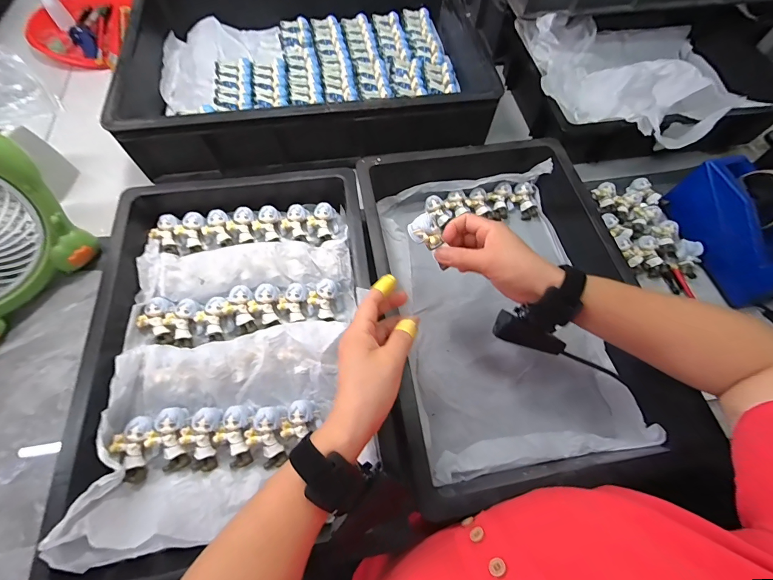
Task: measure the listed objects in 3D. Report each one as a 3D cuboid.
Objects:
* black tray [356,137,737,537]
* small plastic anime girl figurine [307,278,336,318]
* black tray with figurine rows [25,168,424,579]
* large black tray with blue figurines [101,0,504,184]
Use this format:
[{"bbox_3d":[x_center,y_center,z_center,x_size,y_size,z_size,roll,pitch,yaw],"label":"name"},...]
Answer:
[{"bbox_3d":[0.141,0.006,0.449,0.302,0.095,0.453,-8,65,-6],"label":"black tray"},{"bbox_3d":[-0.084,0.011,0.442,0.034,0.028,0.043,6,65,1],"label":"small plastic anime girl figurine"},{"bbox_3d":[-0.168,0.059,0.418,0.327,0.080,0.452,-8,65,-5],"label":"black tray with figurine rows"},{"bbox_3d":[-0.141,-0.403,0.616,0.579,0.105,0.424,-8,65,-6],"label":"large black tray with blue figurines"}]

